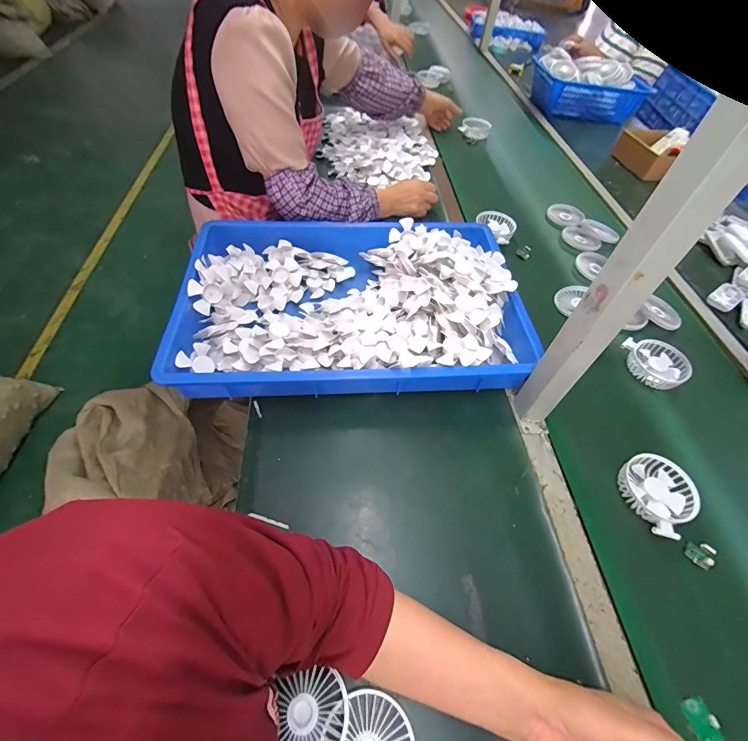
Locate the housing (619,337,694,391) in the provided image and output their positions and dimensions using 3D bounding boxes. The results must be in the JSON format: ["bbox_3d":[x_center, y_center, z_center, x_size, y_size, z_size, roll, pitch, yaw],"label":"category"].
[{"bbox_3d":[0.483,-0.015,0.637,0.081,0.029,0.102,-21,59,-20],"label":"housing"}]

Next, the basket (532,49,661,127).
[{"bbox_3d":[0.777,-1.049,1.361,0.428,0.138,0.231,-6,55,-11],"label":"basket"}]

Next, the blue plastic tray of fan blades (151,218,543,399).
[{"bbox_3d":[-0.034,-0.129,0.634,0.548,0.089,0.370,-1,53,-6],"label":"blue plastic tray of fan blades"}]

